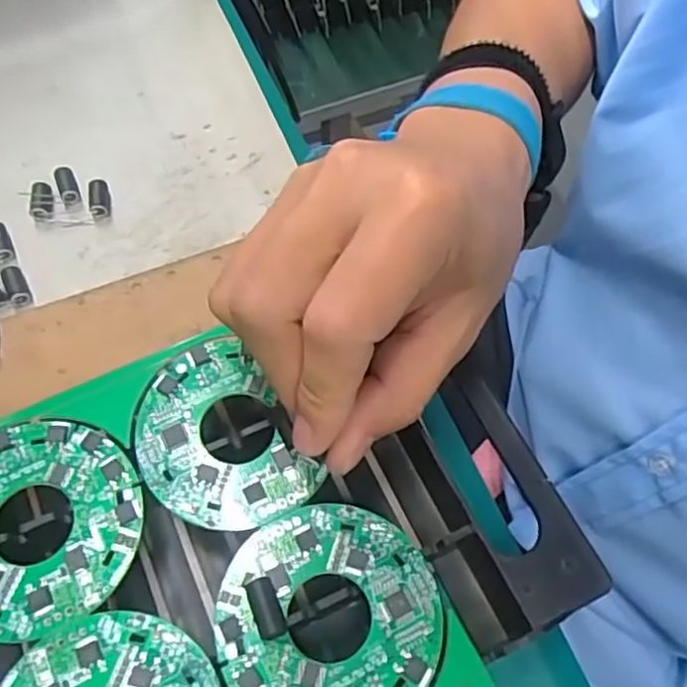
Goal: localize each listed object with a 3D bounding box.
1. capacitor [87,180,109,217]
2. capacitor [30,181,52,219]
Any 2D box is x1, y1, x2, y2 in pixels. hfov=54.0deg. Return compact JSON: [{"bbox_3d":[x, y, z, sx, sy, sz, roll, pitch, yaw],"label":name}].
[{"bbox_3d":[-0.117,-0.070,0.322,0.010,0.008,0.020,-10,63,-8],"label":"capacitor"},{"bbox_3d":[-0.142,-0.068,0.318,0.010,0.009,0.019,-7,62,-6],"label":"capacitor"}]

